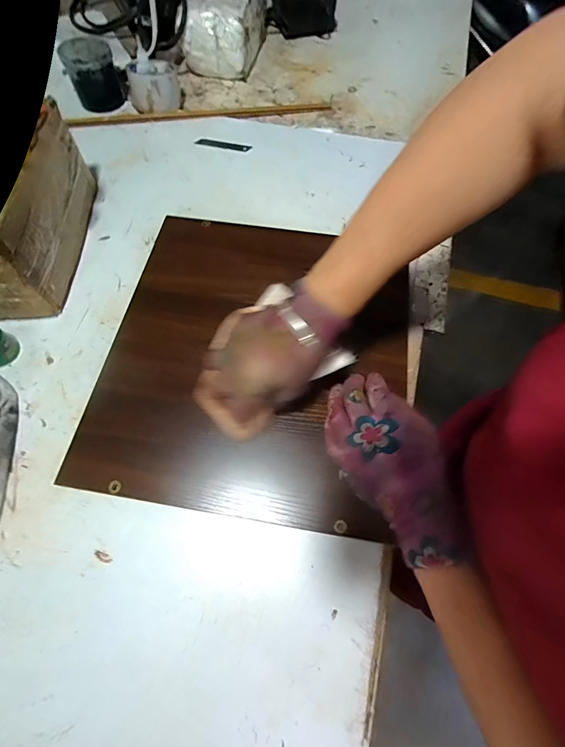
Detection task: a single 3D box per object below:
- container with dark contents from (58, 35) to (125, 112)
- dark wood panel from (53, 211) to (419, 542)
[{"bbox_3d":[-0.325,-0.515,0.600,0.082,0.073,0.087,-13,66,-8],"label":"container with dark contents"},{"bbox_3d":[-0.024,-0.034,0.413,0.337,0.013,0.373,9,65,2],"label":"dark wood panel"}]

